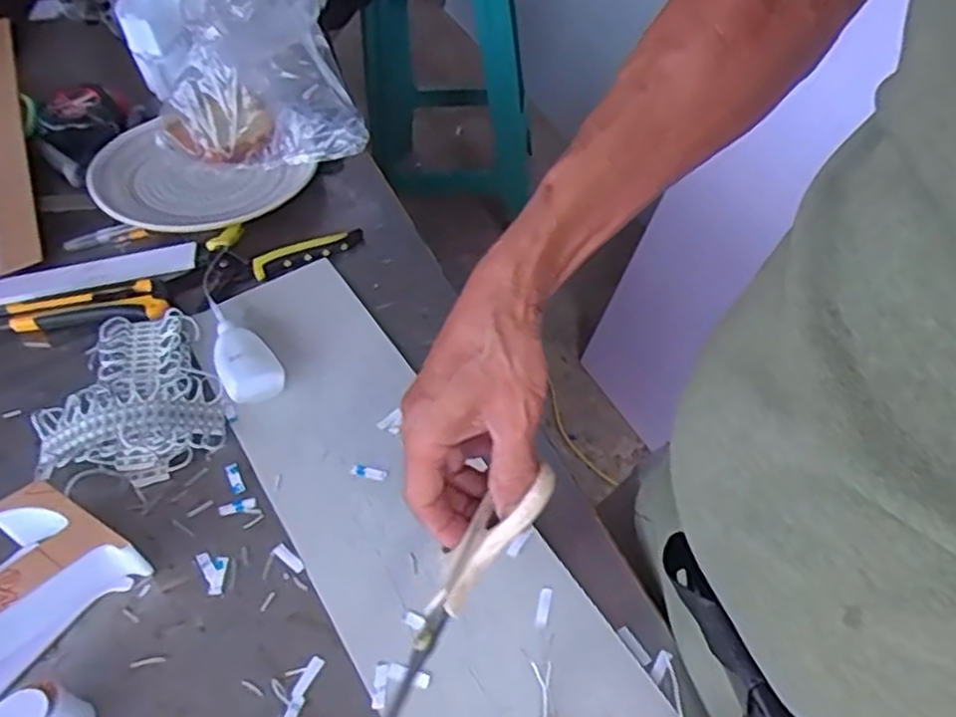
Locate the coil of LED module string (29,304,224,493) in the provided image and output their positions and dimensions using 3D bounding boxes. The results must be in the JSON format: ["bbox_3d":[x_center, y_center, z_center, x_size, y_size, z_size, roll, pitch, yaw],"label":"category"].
[{"bbox_3d":[-0.266,0.023,0.571,0.130,0.034,0.152,-18,51,-10],"label":"coil of LED module string"}]

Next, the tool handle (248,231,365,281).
[{"bbox_3d":[-0.154,-0.098,0.676,0.101,0.017,0.023,-24,53,-14],"label":"tool handle"}]

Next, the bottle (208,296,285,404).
[{"bbox_3d":[-0.197,-0.011,0.594,0.043,0.032,0.121,-32,55,-20],"label":"bottle"}]

